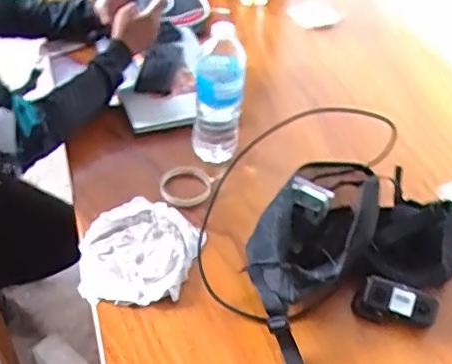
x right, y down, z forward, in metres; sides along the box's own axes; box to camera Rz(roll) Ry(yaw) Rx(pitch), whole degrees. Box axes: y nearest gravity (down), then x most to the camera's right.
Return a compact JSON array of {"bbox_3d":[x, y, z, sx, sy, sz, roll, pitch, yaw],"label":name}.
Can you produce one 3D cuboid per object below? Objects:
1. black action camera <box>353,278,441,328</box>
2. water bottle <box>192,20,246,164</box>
[{"bbox_3d":[0.241,0.174,0.799,0.108,0.019,0.061,16,90,10],"label":"black action camera"},{"bbox_3d":[-0.012,-0.137,0.927,0.079,0.234,0.071,5,43,-3],"label":"water bottle"}]

